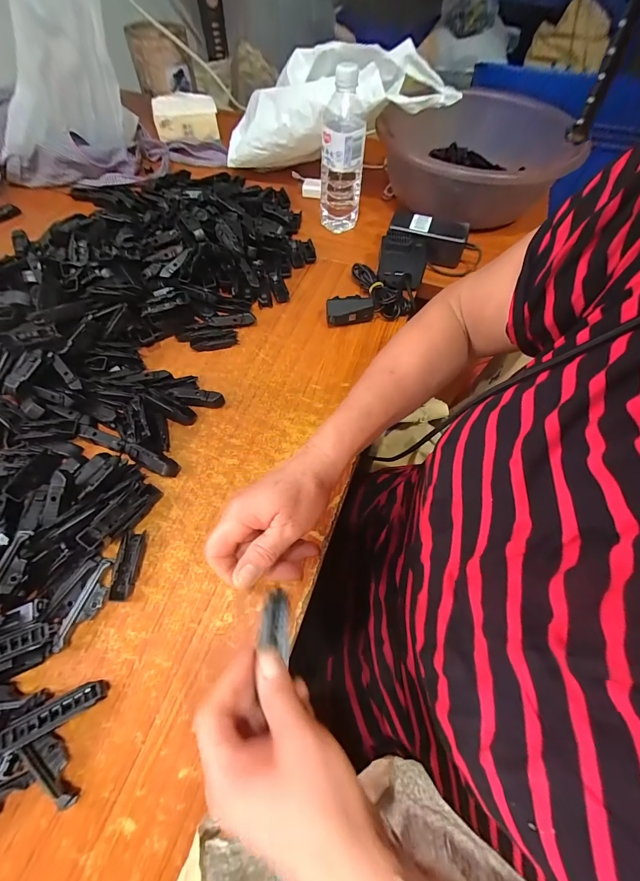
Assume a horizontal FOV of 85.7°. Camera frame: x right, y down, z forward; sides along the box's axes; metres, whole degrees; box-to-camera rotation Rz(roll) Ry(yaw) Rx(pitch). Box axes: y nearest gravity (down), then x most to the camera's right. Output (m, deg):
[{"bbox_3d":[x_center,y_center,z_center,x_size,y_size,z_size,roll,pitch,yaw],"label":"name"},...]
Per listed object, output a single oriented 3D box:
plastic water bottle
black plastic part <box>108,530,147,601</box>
[{"bbox_3d":[0.038,-0.460,0.569,0.071,0.204,0.083,3,61,-1],"label":"plastic water bottle"},{"bbox_3d":[-0.193,0.125,0.349,0.023,0.014,0.066,-1,61,-3],"label":"black plastic part"}]

